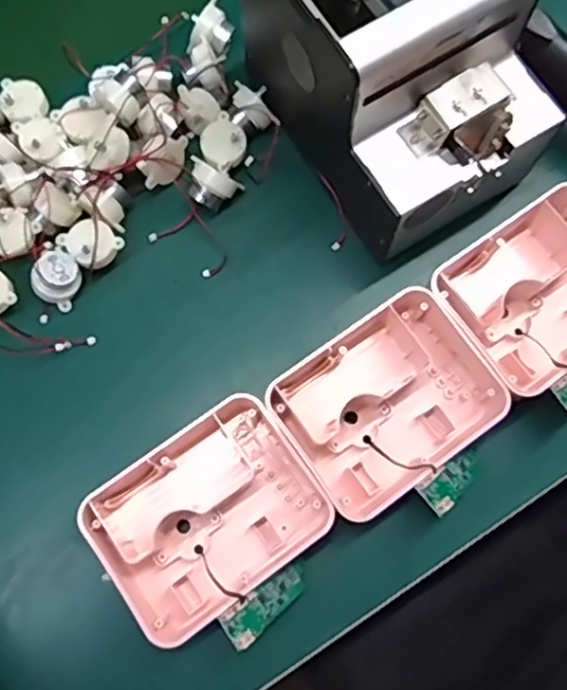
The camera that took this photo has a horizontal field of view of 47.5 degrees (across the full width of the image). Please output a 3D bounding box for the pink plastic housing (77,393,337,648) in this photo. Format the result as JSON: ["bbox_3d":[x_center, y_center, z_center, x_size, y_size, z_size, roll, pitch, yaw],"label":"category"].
[{"bbox_3d":[-0.045,0.104,0.395,0.127,0.038,0.100,-37,76,-7],"label":"pink plastic housing"}]

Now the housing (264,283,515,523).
[{"bbox_3d":[0.064,0.035,0.410,0.127,0.041,0.103,-35,75,-7],"label":"housing"}]

